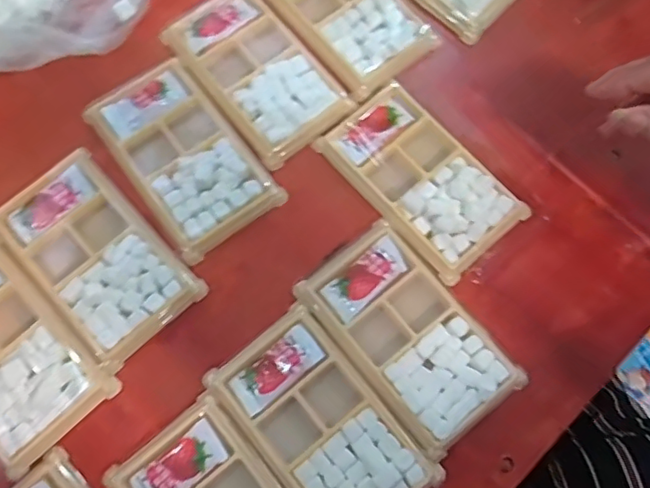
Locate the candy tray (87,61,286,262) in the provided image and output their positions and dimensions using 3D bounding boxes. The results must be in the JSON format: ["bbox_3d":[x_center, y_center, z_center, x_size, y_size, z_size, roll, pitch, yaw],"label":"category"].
[{"bbox_3d":[-0.098,-0.063,0.399,0.078,0.010,0.134,-36,79,-11],"label":"candy tray"}]

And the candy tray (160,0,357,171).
[{"bbox_3d":[-0.049,-0.128,0.422,0.081,0.012,0.137,-38,79,-11],"label":"candy tray"}]

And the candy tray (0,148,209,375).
[{"bbox_3d":[-0.152,0.006,0.380,0.077,0.010,0.137,-42,80,-12],"label":"candy tray"}]

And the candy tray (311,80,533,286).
[{"bbox_3d":[0.067,-0.048,0.395,0.076,0.011,0.135,-42,80,-12],"label":"candy tray"}]

